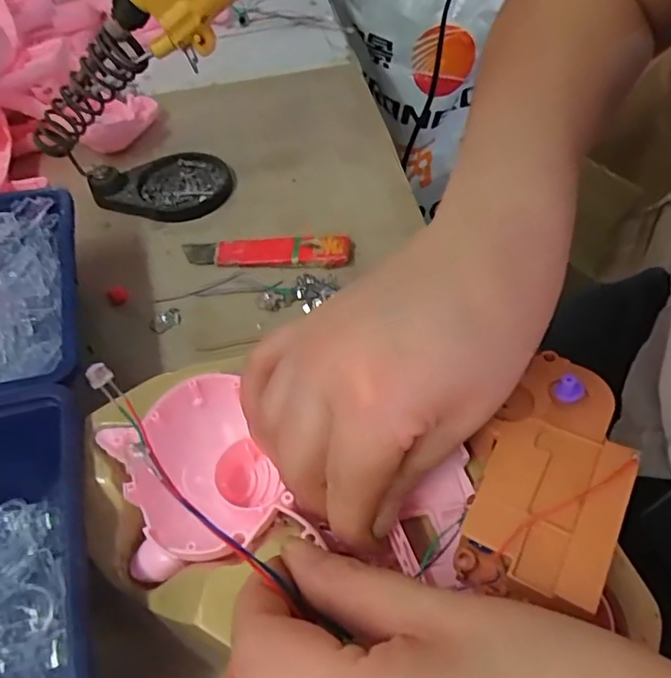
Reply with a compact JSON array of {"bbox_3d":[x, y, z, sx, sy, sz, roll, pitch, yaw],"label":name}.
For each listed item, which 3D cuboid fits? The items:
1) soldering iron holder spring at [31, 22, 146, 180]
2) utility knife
[{"bbox_3d":[-0.152,-0.147,0.350,0.093,0.034,0.025,-34,45,29],"label":"soldering iron holder spring"},{"bbox_3d":[-0.043,-0.056,0.353,0.106,0.010,0.022,1,52,6],"label":"utility knife"}]

